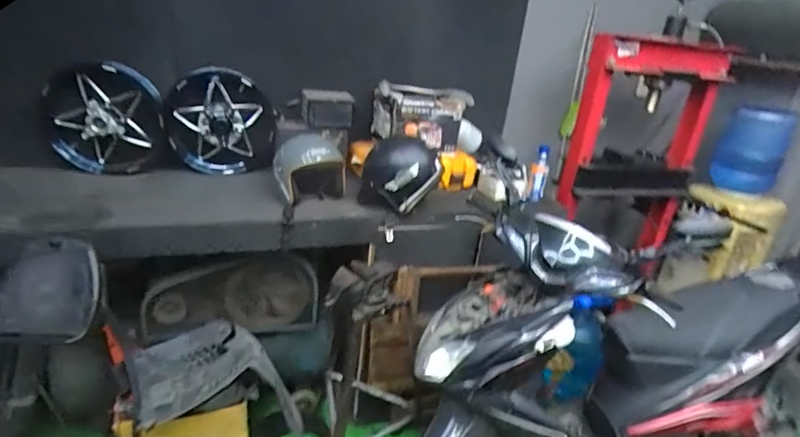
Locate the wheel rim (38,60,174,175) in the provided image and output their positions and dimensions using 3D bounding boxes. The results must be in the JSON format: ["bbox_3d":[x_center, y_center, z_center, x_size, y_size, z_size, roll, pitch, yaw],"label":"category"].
[{"bbox_3d":[-1.046,-0.342,1.619,0.355,0.391,0.125,-10,28,-34],"label":"wheel rim"}]

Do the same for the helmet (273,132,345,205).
[{"bbox_3d":[-0.335,-0.196,1.659,0.232,0.190,0.241,0,24,-15],"label":"helmet"}]

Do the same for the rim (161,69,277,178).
[{"bbox_3d":[-0.694,-0.378,1.787,0.399,0.394,0.140,-4,25,-22],"label":"rim"}]

